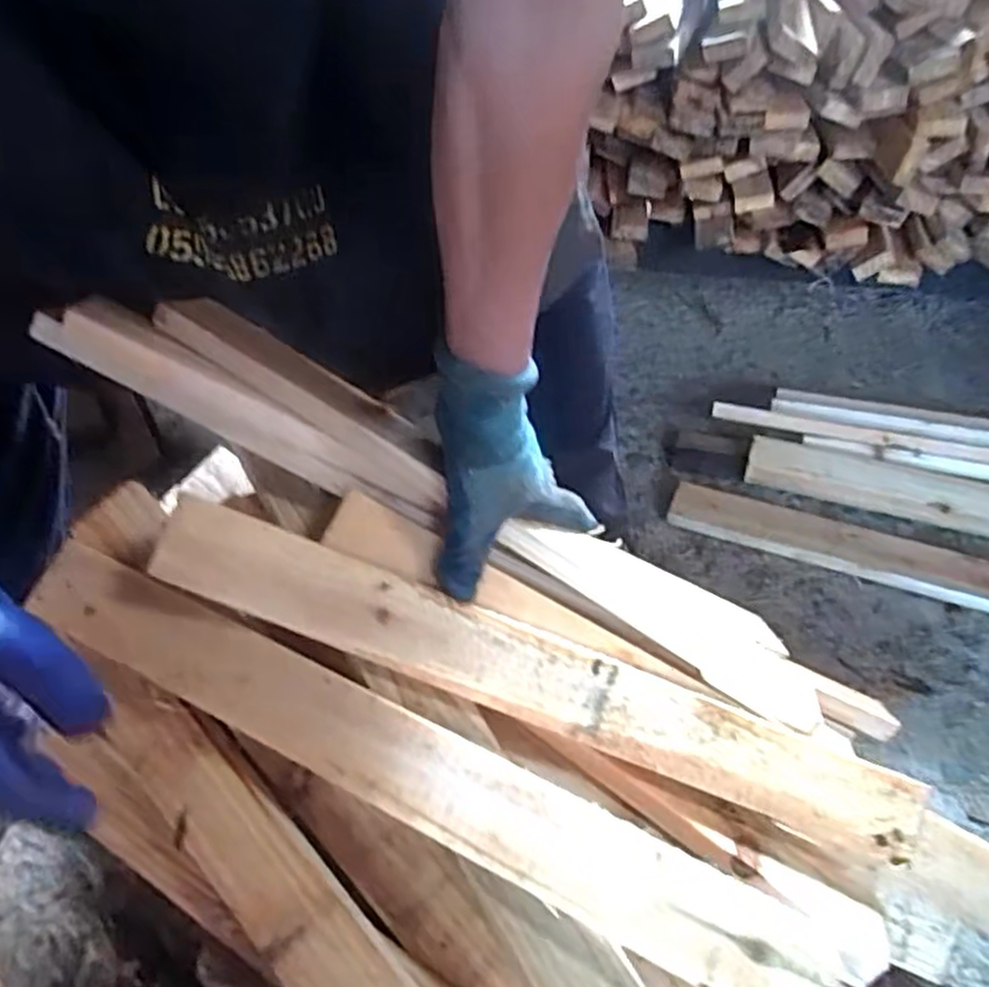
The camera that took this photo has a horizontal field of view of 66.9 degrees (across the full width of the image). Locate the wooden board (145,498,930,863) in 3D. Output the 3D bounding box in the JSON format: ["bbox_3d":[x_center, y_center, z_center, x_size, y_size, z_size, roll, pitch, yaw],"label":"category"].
[{"bbox_3d":[0.026,0.111,0.447,0.473,0.022,0.058,22,80,-2],"label":"wooden board"}]

